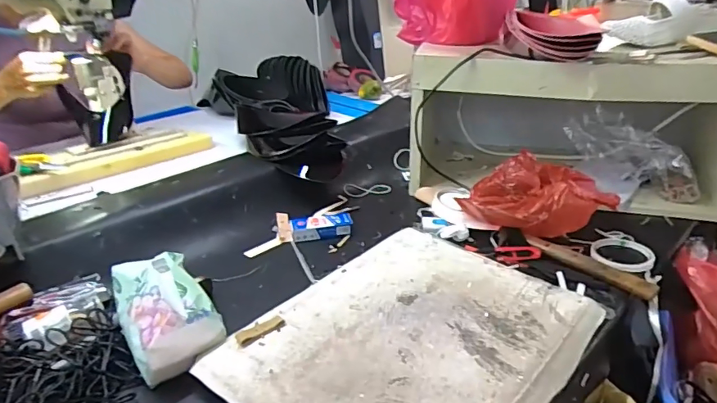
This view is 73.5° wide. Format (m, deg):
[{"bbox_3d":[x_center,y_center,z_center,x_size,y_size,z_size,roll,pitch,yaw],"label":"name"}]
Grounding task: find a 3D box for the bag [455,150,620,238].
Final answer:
[{"bbox_3d":[0.291,-0.021,0.828,0.218,0.082,0.210,-14,29,-24],"label":"bag"}]

